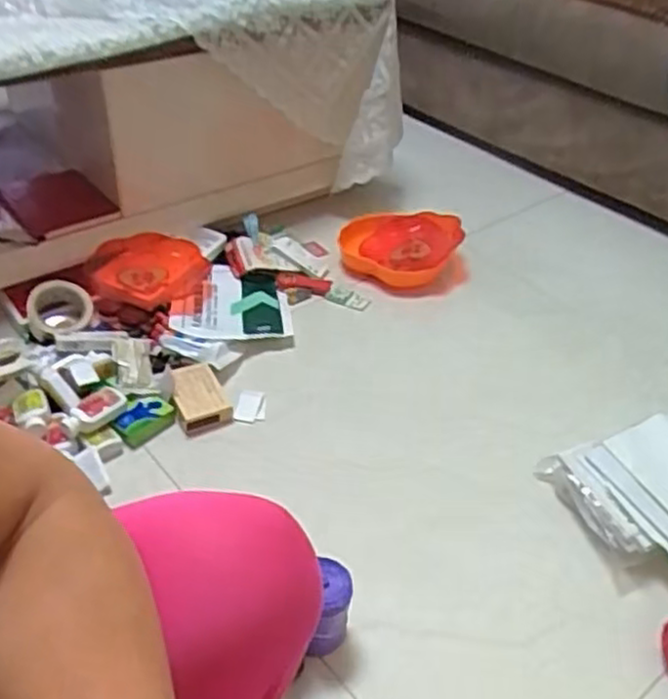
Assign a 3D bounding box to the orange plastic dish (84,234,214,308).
[{"bbox_3d":[-0.336,-0.143,1.317,0.204,0.040,0.160,7,38,1],"label":"orange plastic dish"}]

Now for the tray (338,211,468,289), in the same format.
[{"bbox_3d":[0.130,-0.210,1.473,0.232,0.068,0.201,17,39,13],"label":"tray"}]

